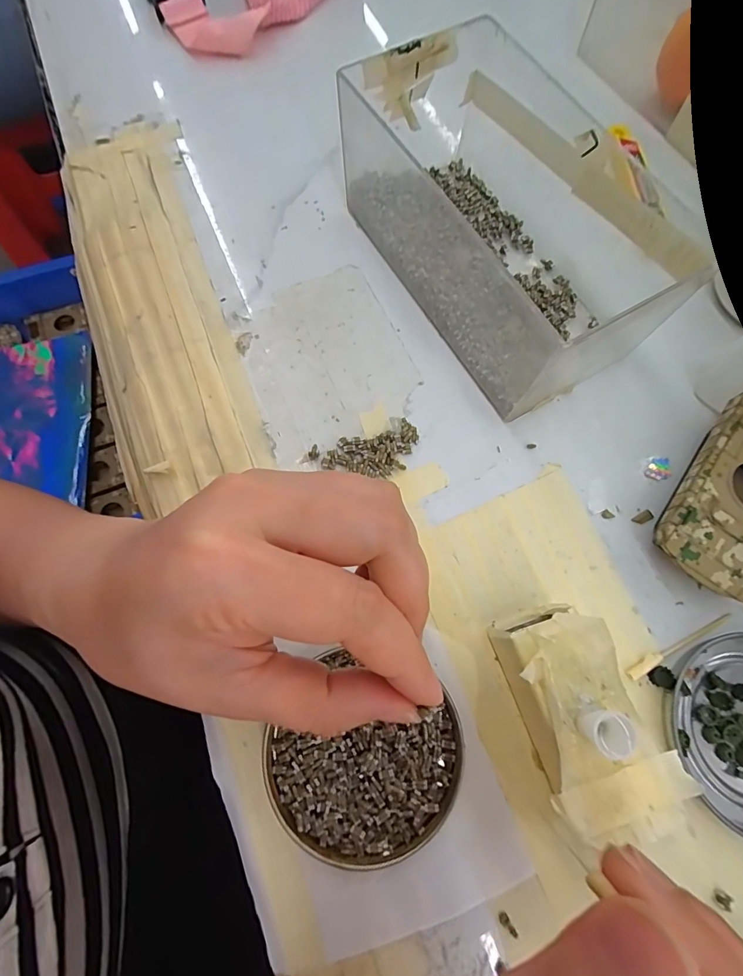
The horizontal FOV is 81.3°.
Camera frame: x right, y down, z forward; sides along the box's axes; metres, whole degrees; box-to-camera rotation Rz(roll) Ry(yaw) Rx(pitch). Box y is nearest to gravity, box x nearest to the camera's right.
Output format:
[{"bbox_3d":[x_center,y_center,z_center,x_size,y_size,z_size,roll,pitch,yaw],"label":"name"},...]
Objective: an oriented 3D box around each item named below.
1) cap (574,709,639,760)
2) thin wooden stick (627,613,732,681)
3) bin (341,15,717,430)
[{"bbox_3d":[0.081,0.085,0.151,0.012,0.018,0.014,25,73,7],"label":"cap"},{"bbox_3d":[0.142,0.071,0.197,0.059,0.004,0.006,-26,74,-9],"label":"thin wooden stick"},{"bbox_3d":[0.065,-0.138,0.227,0.093,0.071,0.176,-32,75,-11],"label":"bin"}]

